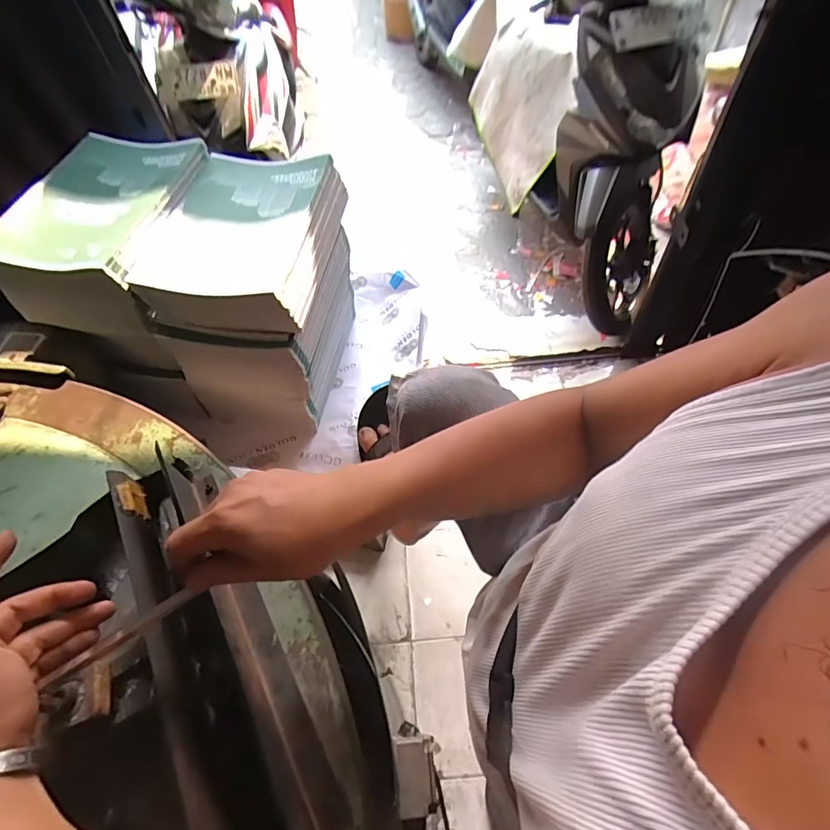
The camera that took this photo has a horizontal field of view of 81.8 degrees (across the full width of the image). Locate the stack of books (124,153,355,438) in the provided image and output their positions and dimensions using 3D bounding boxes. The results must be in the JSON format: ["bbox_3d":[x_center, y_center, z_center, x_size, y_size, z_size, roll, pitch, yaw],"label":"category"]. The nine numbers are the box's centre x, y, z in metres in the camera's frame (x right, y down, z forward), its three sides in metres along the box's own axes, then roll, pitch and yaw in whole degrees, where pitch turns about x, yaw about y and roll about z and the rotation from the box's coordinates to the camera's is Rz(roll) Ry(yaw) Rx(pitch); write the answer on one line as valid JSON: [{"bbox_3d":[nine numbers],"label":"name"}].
[{"bbox_3d":[-0.247,-0.198,0.840,0.230,0.345,0.311,7,58,10],"label":"stack of books"}]

